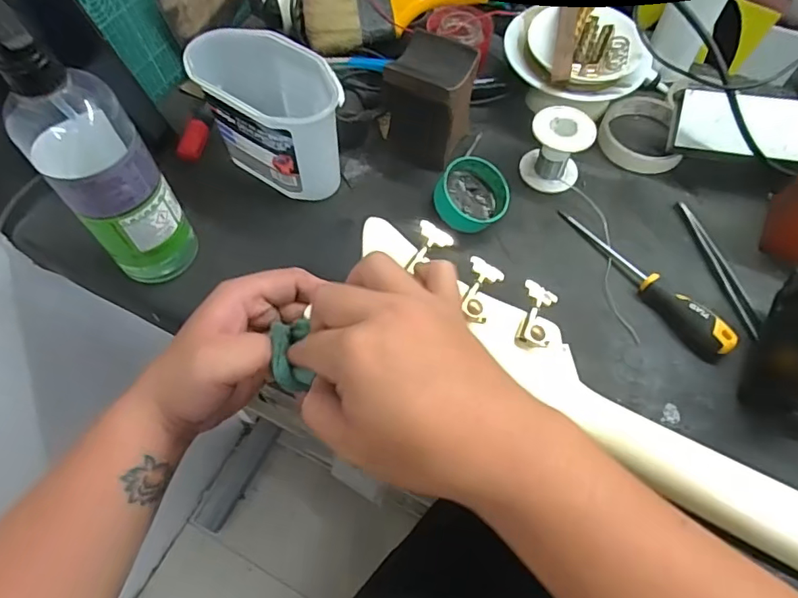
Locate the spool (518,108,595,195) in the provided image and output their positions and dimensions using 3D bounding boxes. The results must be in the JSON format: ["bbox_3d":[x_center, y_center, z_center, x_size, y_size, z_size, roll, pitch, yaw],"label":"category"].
[{"bbox_3d":[0.143,-0.136,0.471,0.052,0.052,0.049,19,63,12],"label":"spool"}]

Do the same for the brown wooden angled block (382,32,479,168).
[{"bbox_3d":[0.024,-0.178,0.474,0.078,0.093,0.064,25,64,14],"label":"brown wooden angled block"}]

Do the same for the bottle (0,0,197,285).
[{"bbox_3d":[-0.209,-0.095,0.354,0.064,0.231,0.068,-41,67,-20],"label":"bottle"}]

